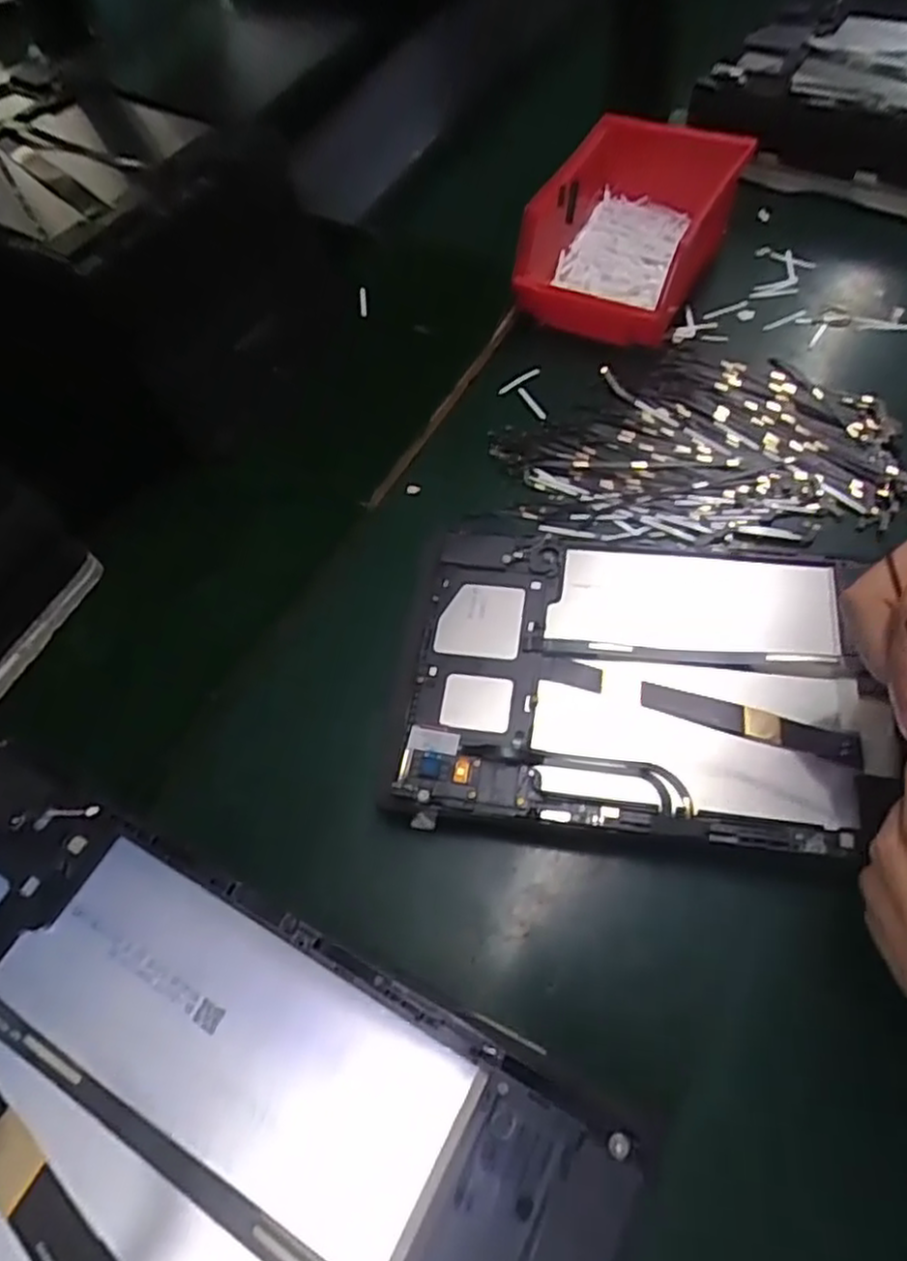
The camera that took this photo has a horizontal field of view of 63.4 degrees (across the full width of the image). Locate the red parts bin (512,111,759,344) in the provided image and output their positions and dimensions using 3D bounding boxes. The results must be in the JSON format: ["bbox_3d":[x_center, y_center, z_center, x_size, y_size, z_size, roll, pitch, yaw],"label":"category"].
[{"bbox_3d":[0.115,-0.260,0.491,0.122,0.078,0.142,20,64,17],"label":"red parts bin"}]

